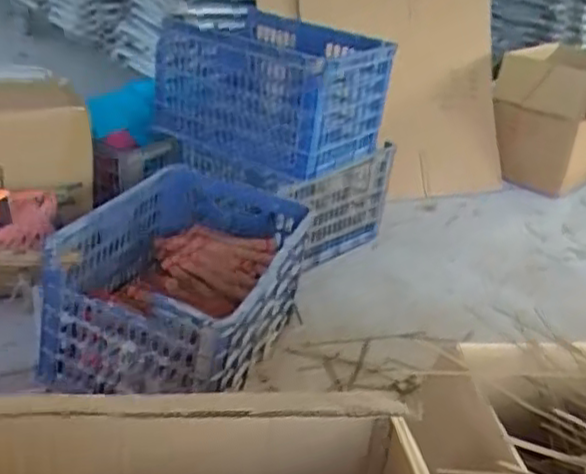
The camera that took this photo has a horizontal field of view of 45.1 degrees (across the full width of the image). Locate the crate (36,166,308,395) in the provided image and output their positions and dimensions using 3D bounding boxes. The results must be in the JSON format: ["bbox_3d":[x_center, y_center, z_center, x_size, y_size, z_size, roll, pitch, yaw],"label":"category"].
[{"bbox_3d":[-0.182,0.064,1.321,0.345,0.210,0.484,15,28,16],"label":"crate"}]

